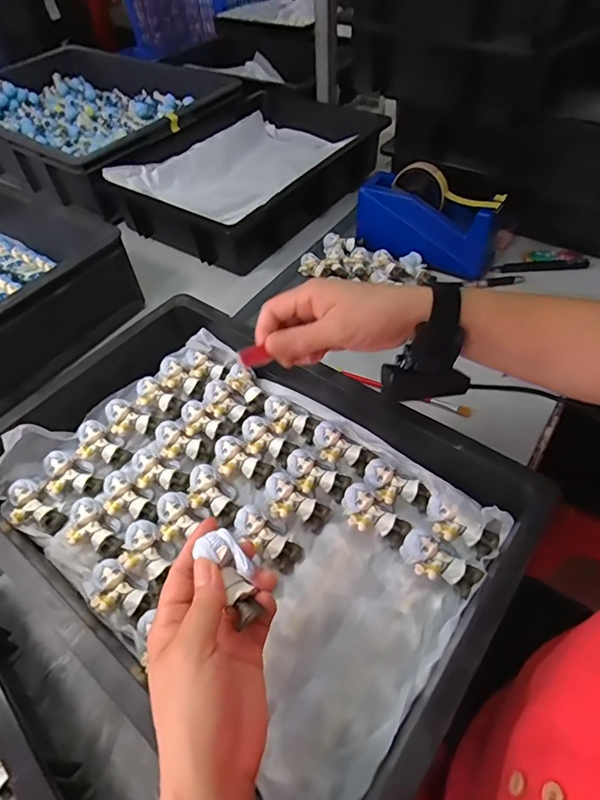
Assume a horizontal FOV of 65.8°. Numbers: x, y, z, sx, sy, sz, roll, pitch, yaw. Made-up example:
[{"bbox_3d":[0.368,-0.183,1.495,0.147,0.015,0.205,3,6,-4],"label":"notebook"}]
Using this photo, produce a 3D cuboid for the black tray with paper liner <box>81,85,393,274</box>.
[{"bbox_3d":[-0.098,-0.398,0.822,0.328,0.120,0.393,33,60,27],"label":"black tray with paper liner"}]

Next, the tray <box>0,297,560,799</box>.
[{"bbox_3d":[-0.066,0.082,0.420,0.465,0.072,0.301,30,59,25],"label":"tray"}]

